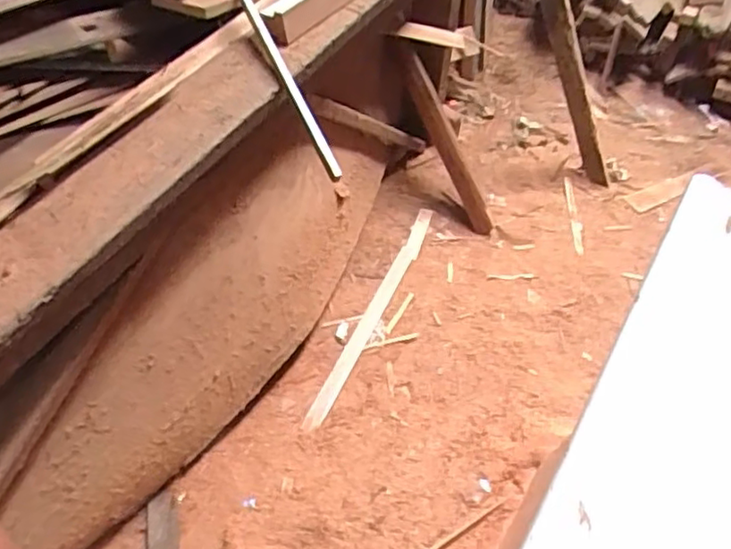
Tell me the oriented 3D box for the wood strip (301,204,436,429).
[{"bbox_3d":[0.029,0.082,1.697,0.046,0.014,0.777,21,48,13],"label":"wood strip"}]

